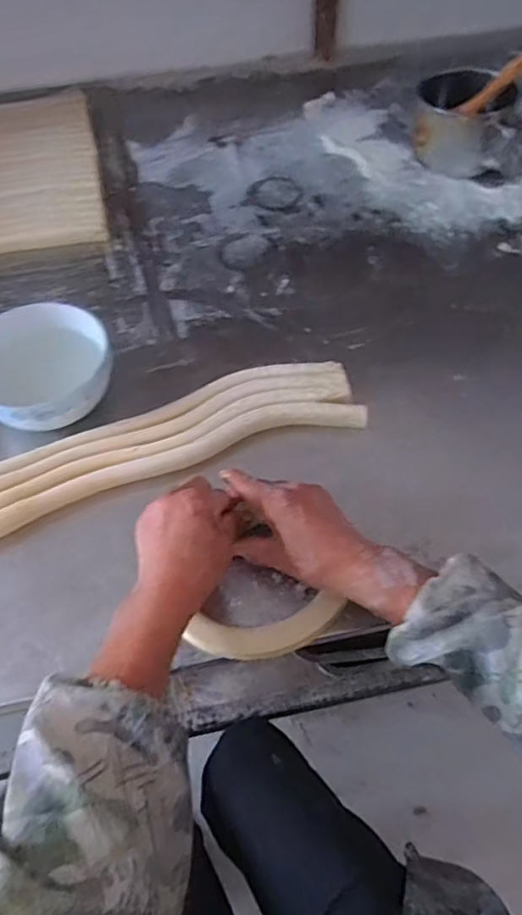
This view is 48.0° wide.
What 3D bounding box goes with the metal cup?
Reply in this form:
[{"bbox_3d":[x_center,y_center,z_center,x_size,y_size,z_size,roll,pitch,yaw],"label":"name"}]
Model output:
[{"bbox_3d":[0.304,-0.499,0.888,0.134,0.101,0.134,-2,55,2],"label":"metal cup"}]

